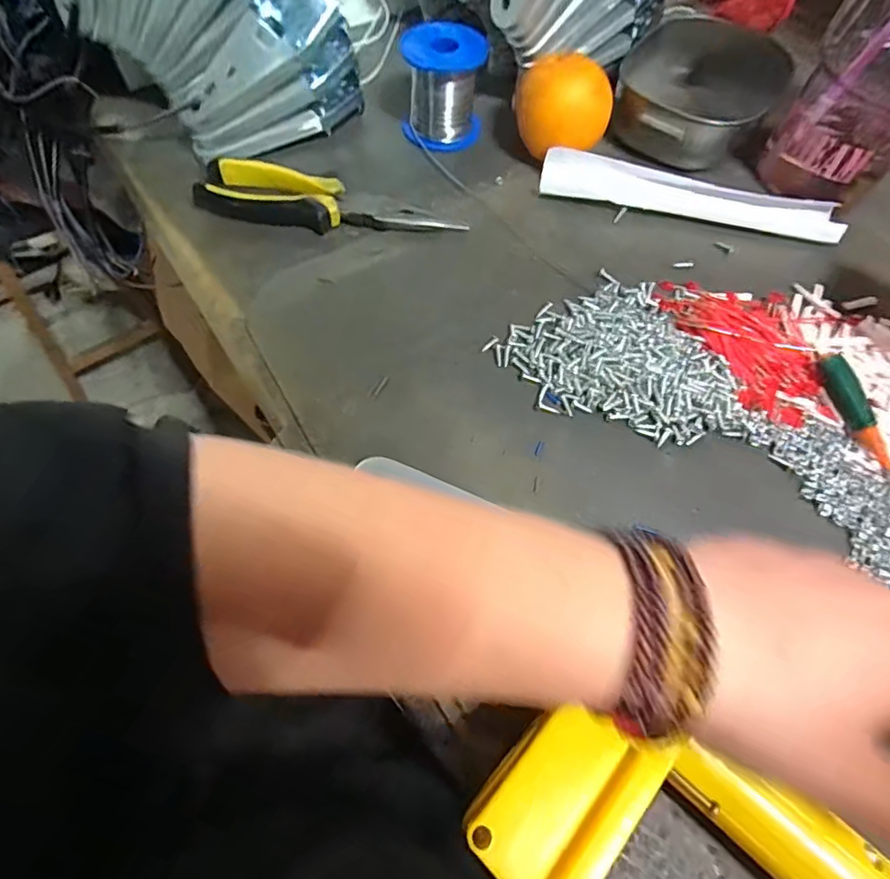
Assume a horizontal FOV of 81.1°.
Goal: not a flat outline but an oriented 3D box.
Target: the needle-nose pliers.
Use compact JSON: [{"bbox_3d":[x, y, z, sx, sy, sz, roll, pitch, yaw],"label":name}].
[{"bbox_3d":[-0.086,-0.170,0.376,0.191,0.018,0.041,13,64,4],"label":"needle-nose pliers"}]

